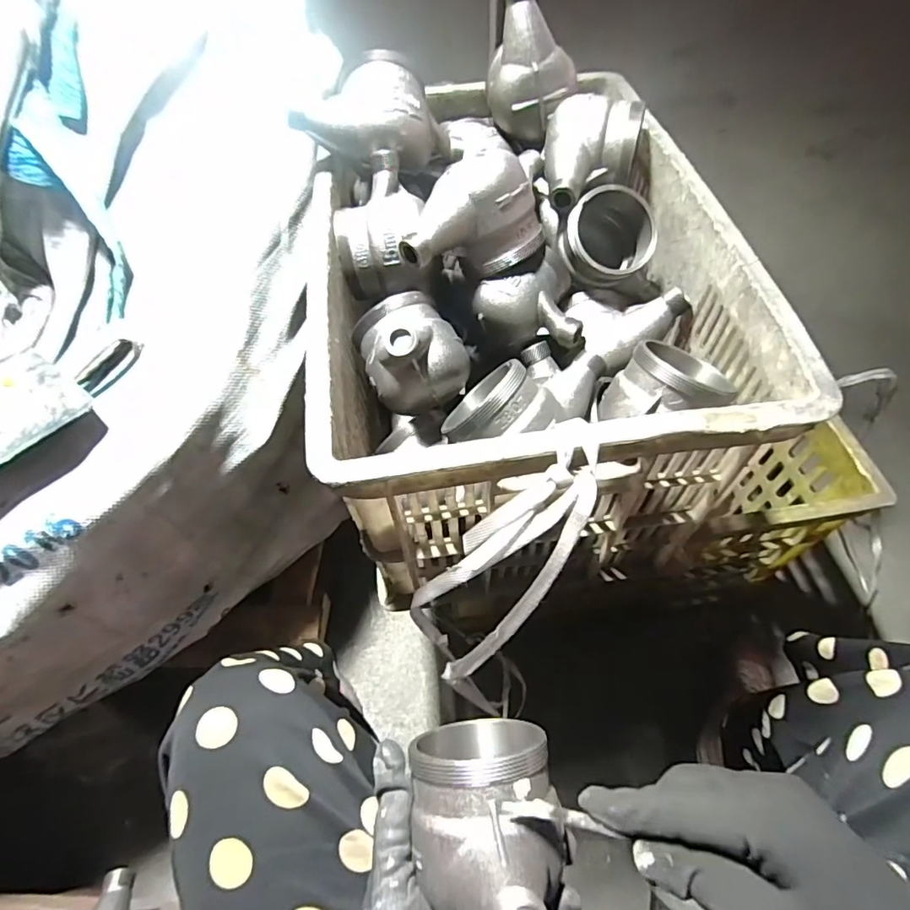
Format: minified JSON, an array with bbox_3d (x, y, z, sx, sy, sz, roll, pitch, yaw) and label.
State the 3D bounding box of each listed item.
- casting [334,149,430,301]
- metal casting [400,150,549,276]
[{"bbox_3d":[-0.062,-0.197,0.455,0.077,0.075,0.090,-2,58,1],"label":"casting"},{"bbox_3d":[0.011,-0.191,0.426,0.118,0.069,0.066,-15,58,-7],"label":"metal casting"}]

